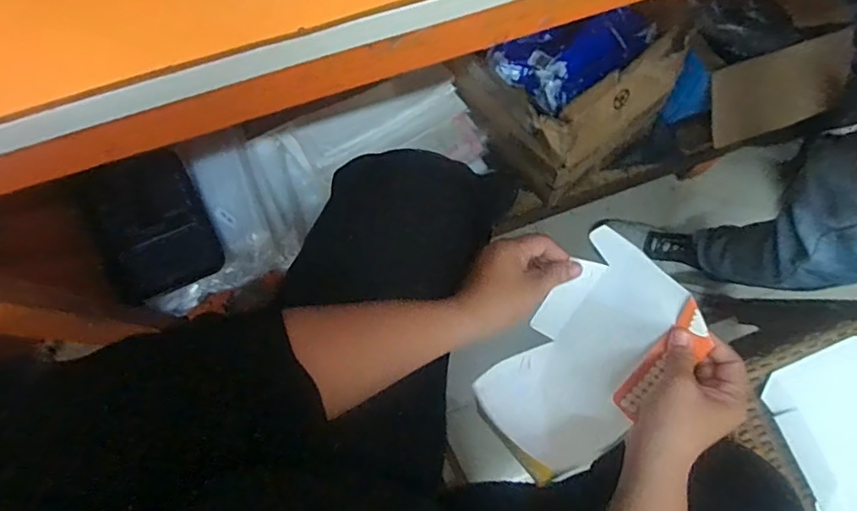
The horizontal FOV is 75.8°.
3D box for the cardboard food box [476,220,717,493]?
[{"bbox_3d":[0.142,0.101,0.505,0.121,0.104,0.199,39,82,8],"label":"cardboard food box"}]

